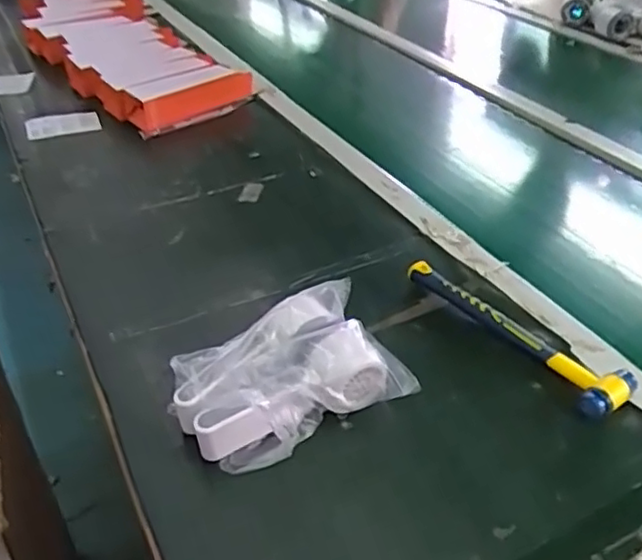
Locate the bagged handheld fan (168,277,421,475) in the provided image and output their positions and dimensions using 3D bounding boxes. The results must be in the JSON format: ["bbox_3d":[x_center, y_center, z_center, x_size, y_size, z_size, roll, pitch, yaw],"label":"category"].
[{"bbox_3d":[-0.027,0.082,0.557,0.183,0.069,0.117,-21,41,-23],"label":"bagged handheld fan"}]

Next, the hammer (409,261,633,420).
[{"bbox_3d":[0.179,0.045,0.631,0.058,0.022,0.244,-26,43,-28],"label":"hammer"}]

